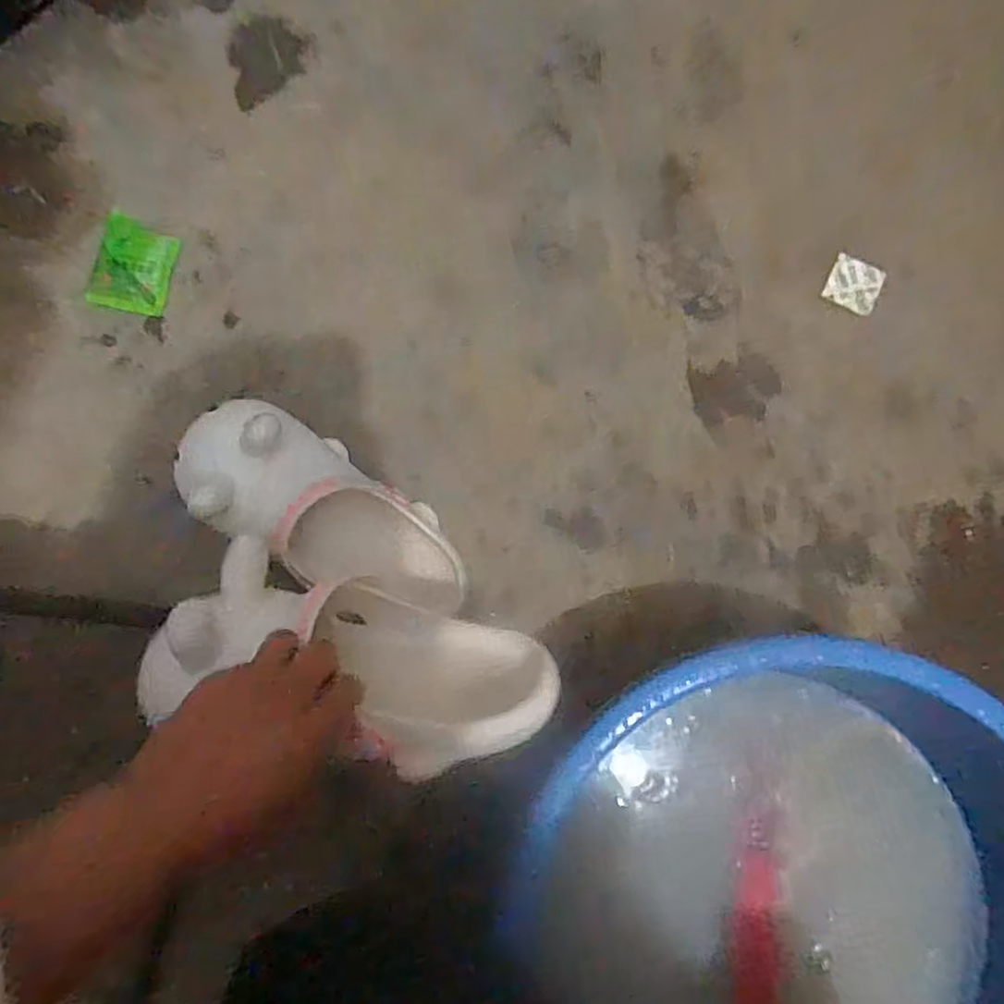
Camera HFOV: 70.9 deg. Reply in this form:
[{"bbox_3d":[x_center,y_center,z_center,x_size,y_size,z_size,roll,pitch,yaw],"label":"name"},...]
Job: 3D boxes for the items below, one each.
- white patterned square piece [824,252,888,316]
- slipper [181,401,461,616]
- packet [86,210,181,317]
[{"bbox_3d":[0.300,-0.184,0.597,0.043,0.007,0.043,27,88,-1],"label":"white patterned square piece"},{"bbox_3d":[-0.127,0.009,0.521,0.224,0.099,0.085,33,88,-1],"label":"slipper"},{"bbox_3d":[-0.289,-0.184,0.554,0.057,0.009,0.068,17,88,-1],"label":"packet"}]

